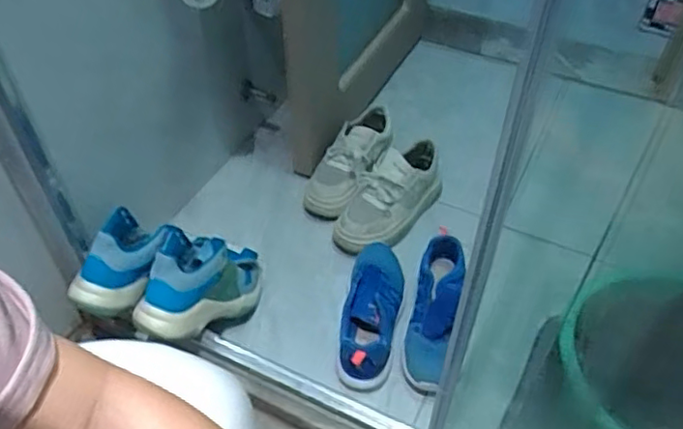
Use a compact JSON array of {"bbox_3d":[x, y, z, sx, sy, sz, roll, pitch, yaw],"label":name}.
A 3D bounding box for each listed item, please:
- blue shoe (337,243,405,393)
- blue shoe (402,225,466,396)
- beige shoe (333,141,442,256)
[{"bbox_3d":[0.050,0.154,1.007,0.091,0.100,0.270,9,47,7],"label":"blue shoe"},{"bbox_3d":[0.152,0.148,0.994,0.076,0.081,0.268,14,48,12],"label":"blue shoe"},{"bbox_3d":[0.097,-0.032,1.152,0.113,0.121,0.269,36,69,29],"label":"beige shoe"}]

